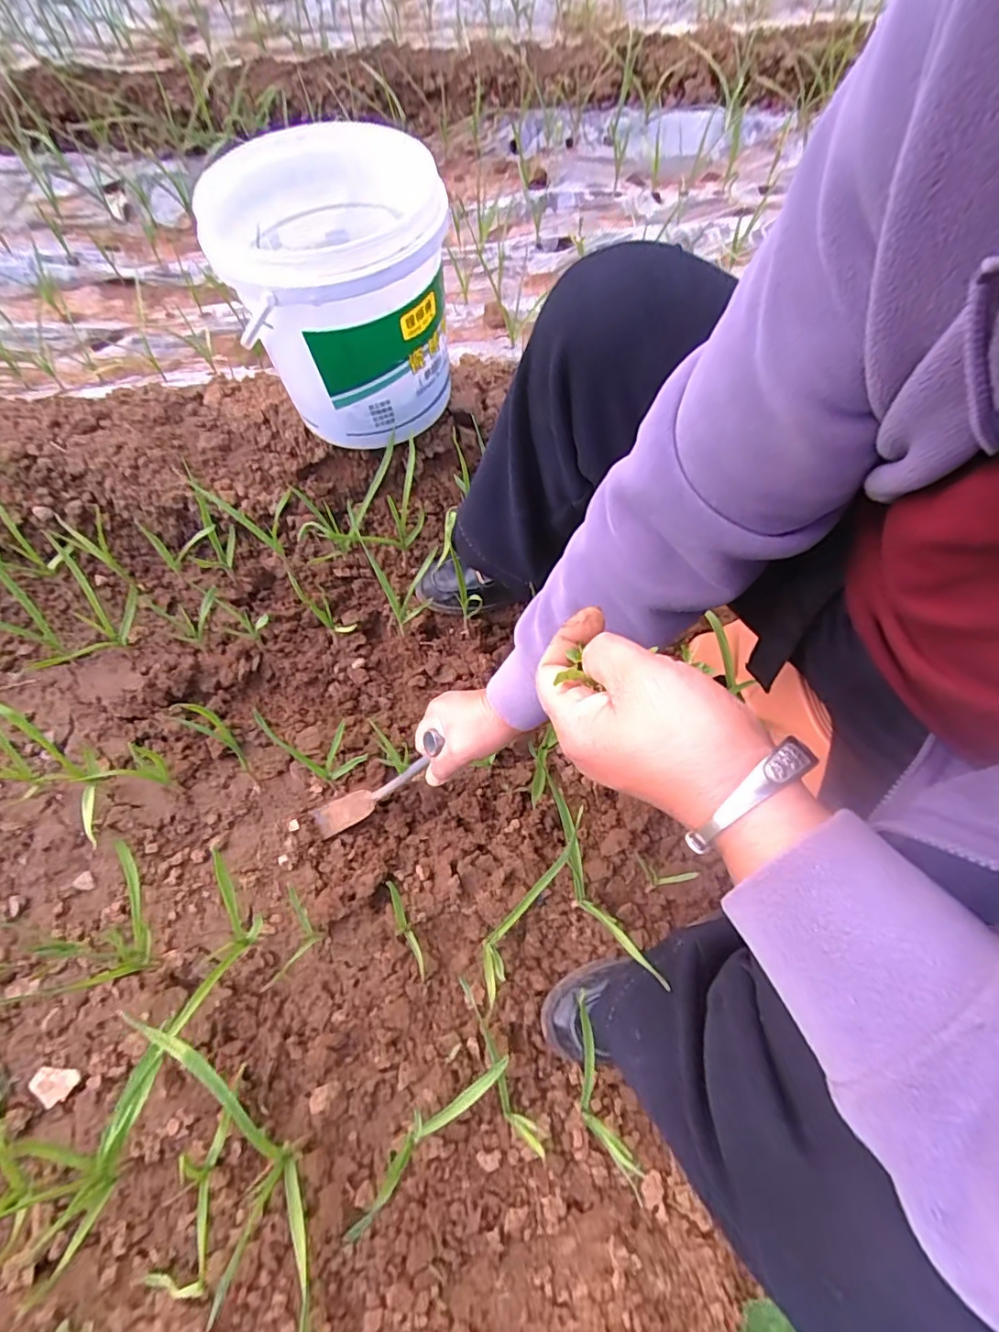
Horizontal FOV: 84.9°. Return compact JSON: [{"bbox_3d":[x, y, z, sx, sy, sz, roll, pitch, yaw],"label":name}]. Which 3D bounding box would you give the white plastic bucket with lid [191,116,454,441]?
[{"bbox_3d":[-0.194,-0.458,0.686,0.254,0.247,0.255,-19,67,-9],"label":"white plastic bucket with lid"}]

